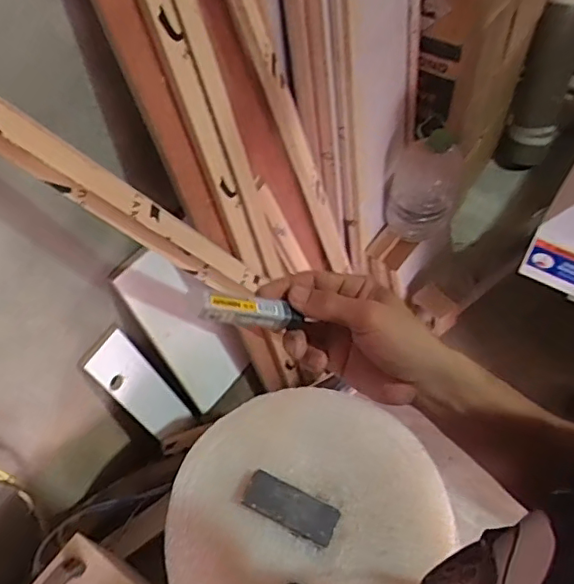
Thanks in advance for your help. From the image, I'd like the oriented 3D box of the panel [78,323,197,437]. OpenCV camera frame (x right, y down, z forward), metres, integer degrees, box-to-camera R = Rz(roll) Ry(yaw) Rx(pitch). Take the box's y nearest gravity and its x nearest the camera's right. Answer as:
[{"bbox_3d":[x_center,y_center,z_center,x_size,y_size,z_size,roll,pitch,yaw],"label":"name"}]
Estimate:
[{"bbox_3d":[-0.330,0.214,1.272,0.022,0.364,0.108,27,66,37],"label":"panel"}]

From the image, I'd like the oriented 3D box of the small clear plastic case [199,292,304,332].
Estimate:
[{"bbox_3d":[-0.027,0.014,0.423,0.077,0.017,0.018,11,49,-27],"label":"small clear plastic case"}]

